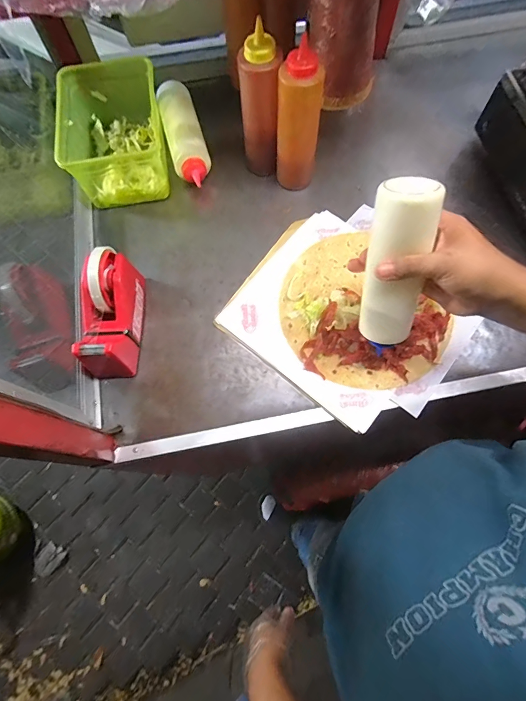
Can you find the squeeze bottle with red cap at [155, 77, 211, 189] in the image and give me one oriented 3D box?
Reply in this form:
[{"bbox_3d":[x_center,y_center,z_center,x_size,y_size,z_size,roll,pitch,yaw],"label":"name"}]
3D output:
[{"bbox_3d":[-0.132,-0.364,0.624,0.061,0.062,0.202,-16,71,-7],"label":"squeeze bottle with red cap"}]

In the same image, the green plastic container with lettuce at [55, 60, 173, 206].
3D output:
[{"bbox_3d":[-0.240,-0.360,0.602,0.152,0.097,0.228,-11,70,-5],"label":"green plastic container with lettuce"}]

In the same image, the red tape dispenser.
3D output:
[{"bbox_3d":[-0.202,-0.051,0.488,0.063,0.095,0.154,1,70,-1],"label":"red tape dispenser"}]

